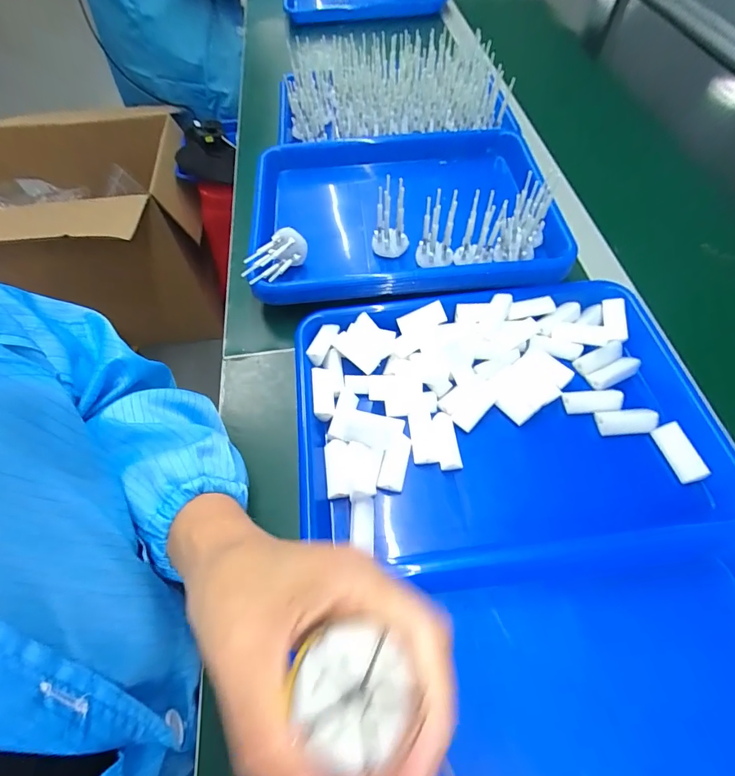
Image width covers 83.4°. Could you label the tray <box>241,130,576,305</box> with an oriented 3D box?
[{"bbox_3d":[0.038,-0.208,0.471,0.326,0.082,0.256,-5,59,-1],"label":"tray"}]

